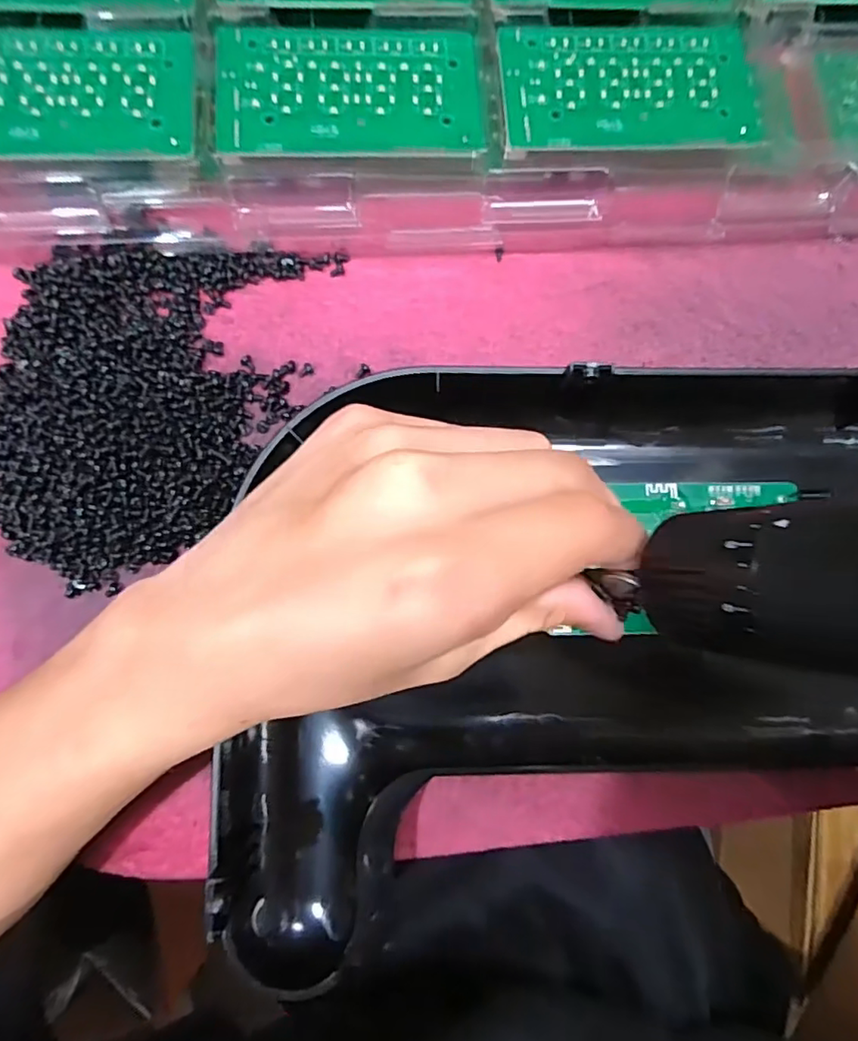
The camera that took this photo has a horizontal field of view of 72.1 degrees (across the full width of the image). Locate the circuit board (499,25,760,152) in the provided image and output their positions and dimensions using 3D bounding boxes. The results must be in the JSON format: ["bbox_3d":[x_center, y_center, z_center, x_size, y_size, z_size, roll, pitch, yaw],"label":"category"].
[{"bbox_3d":[0.084,-0.184,0.247,0.106,0.009,0.058,-3,82,-3],"label":"circuit board"}]

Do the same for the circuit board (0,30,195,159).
[{"bbox_3d":[-0.147,-0.169,0.234,0.102,0.004,0.056,-2,82,-5],"label":"circuit board"}]

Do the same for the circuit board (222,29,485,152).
[{"bbox_3d":[-0.032,-0.176,0.242,0.105,0.004,0.056,-3,81,-5],"label":"circuit board"}]

